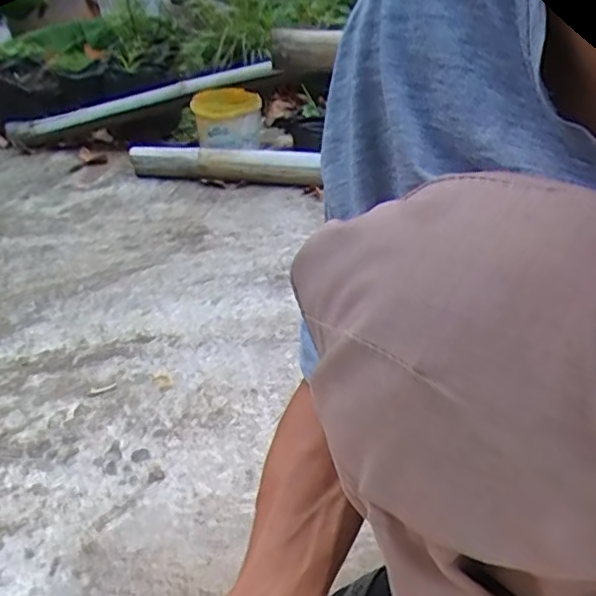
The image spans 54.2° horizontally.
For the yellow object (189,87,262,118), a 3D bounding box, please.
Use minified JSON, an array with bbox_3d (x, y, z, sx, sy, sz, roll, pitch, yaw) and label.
[{"bbox_3d":[-0.173,-0.477,1.416,0.166,0.039,0.151,-5,33,-7],"label":"yellow object"}]

